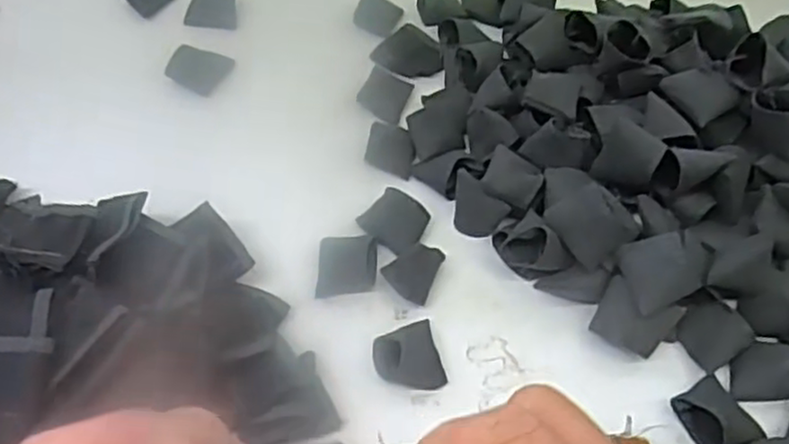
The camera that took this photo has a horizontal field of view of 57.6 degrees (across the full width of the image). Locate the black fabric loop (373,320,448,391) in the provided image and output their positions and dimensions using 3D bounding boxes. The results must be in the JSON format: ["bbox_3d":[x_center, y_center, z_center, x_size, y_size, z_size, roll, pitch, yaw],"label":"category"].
[{"bbox_3d":[0.008,0.079,0.412,0.036,0.007,0.039,-11,54,-11],"label":"black fabric loop"}]

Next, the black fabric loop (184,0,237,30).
[{"bbox_3d":[-0.150,-0.179,0.589,0.042,0.007,0.040,1,88,10],"label":"black fabric loop"}]

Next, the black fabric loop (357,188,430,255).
[{"bbox_3d":[0.001,0.000,0.463,0.038,0.015,0.034,34,59,21],"label":"black fabric loop"}]

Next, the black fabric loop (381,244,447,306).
[{"bbox_3d":[0.011,0.028,0.441,0.031,0.021,0.040,20,55,12],"label":"black fabric loop"}]

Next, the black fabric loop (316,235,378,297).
[{"bbox_3d":[-0.029,0.027,0.445,0.036,0.009,0.039,2,53,-1],"label":"black fabric loop"}]

